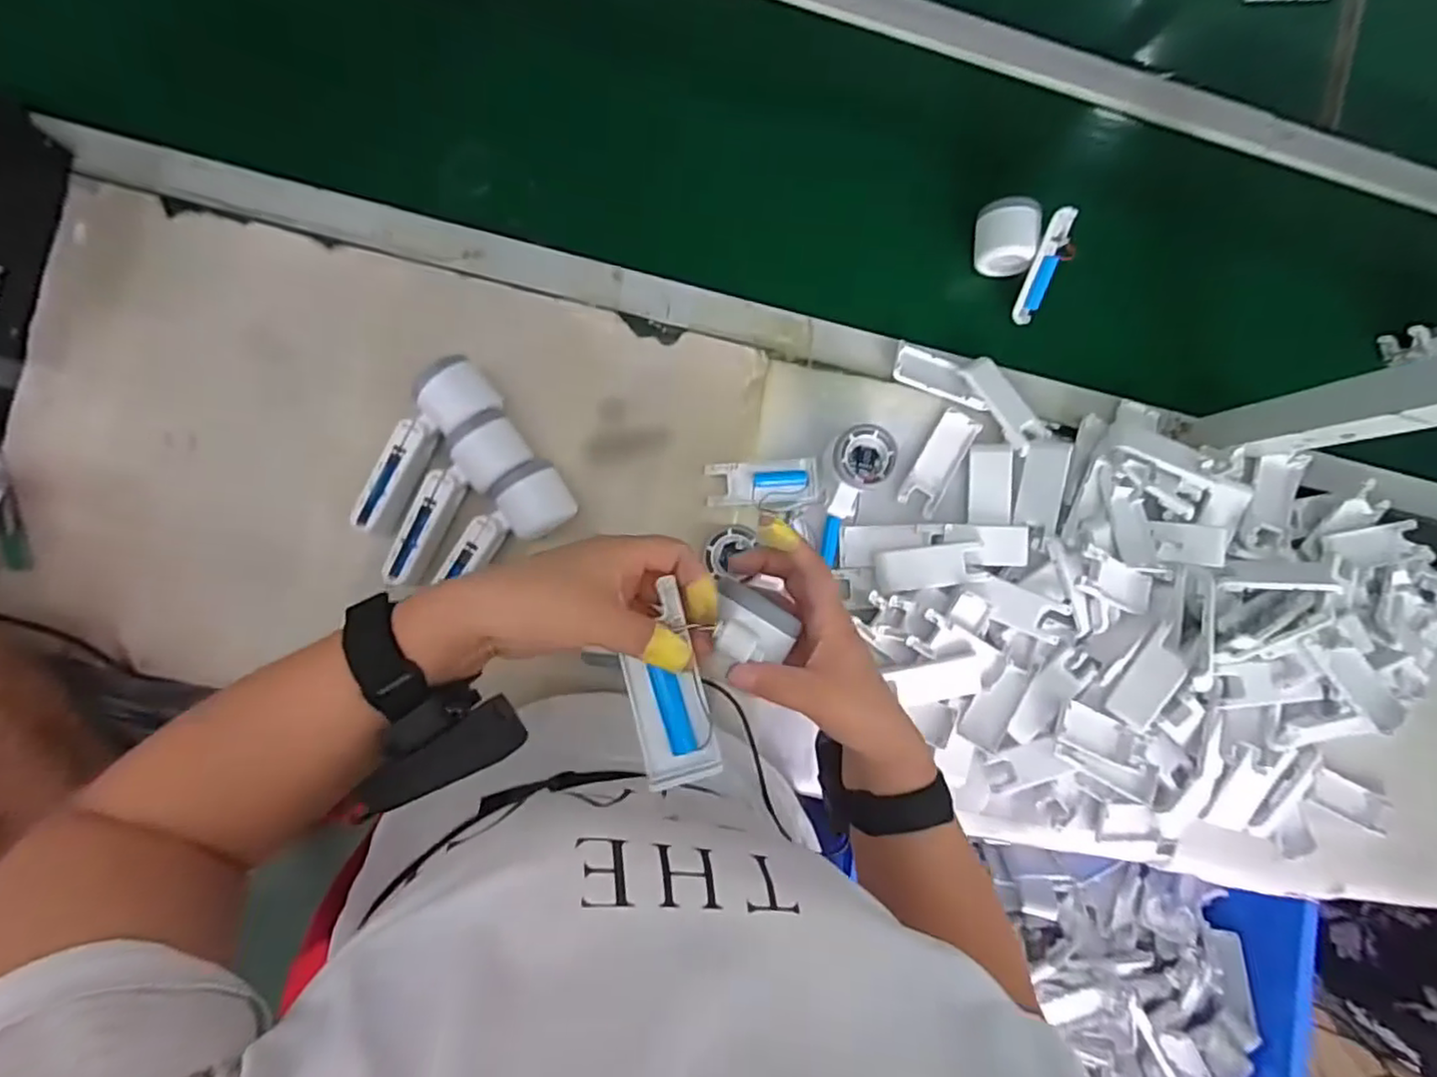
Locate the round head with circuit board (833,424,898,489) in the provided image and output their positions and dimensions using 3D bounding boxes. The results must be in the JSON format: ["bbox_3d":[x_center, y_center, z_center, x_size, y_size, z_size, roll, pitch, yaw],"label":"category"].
[{"bbox_3d":[0.134,-0.075,0.617,0.061,0.045,0.056,0,87,-8],"label":"round head with circuit board"}]

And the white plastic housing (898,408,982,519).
[{"bbox_3d":[0.218,-0.075,0.646,0.039,0.012,0.104,31,83,-5],"label":"white plastic housing"}]

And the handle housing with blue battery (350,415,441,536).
[{"bbox_3d":[-0.279,-0.055,0.571,0.039,0.024,0.105,22,84,-6],"label":"handle housing with blue battery"}]

